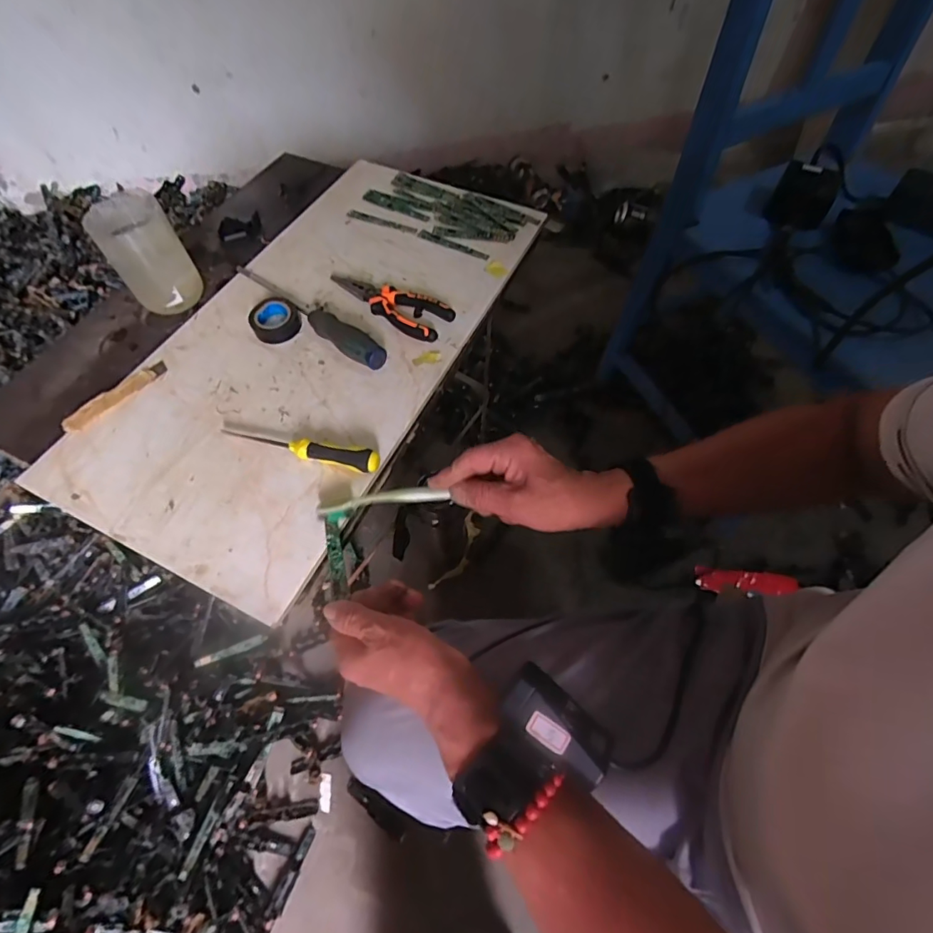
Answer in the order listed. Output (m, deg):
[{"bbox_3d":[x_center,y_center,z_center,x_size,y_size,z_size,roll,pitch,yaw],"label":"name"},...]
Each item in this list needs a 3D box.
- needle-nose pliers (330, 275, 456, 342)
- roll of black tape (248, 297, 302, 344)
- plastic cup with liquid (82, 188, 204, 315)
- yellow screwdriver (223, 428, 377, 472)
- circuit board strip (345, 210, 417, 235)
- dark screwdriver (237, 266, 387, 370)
[{"bbox_3d":[-0.088,-0.191,0.561,0.153,0.019,0.054,29,65,16],"label":"needle-nose pliers"},{"bbox_3d":[-0.214,-0.165,0.546,0.051,0.024,0.051,0,60,1],"label":"roll of black tape"},{"bbox_3d":[-0.353,-0.234,0.542,0.075,0.101,0.070,-35,65,-18],"label":"plastic cup with liquid"},{"bbox_3d":[-0.160,-0.017,0.463,0.158,0.016,0.021,9,61,6],"label":"yellow screwdriver"},{"bbox_3d":[-0.110,-0.322,0.641,0.100,0.006,0.013,18,62,11],"label":"circuit board strip"},{"bbox_3d":[-0.179,-0.175,0.548,0.240,0.025,0.026,37,67,20],"label":"dark screwdriver"}]

